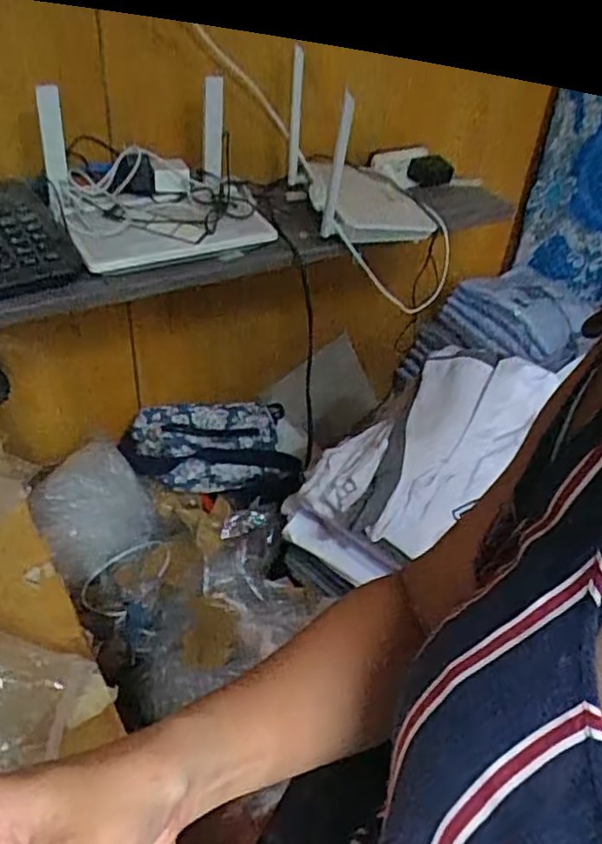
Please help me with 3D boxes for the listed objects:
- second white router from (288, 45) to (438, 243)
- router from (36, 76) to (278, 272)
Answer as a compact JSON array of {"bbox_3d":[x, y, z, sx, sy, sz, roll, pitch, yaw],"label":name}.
[{"bbox_3d":[0.088,-0.351,0.870,0.166,0.171,0.224,-8,42,-15],"label":"second white router"},{"bbox_3d":[-0.162,-0.296,0.774,0.241,0.149,0.195,-11,42,-19],"label":"router"}]

